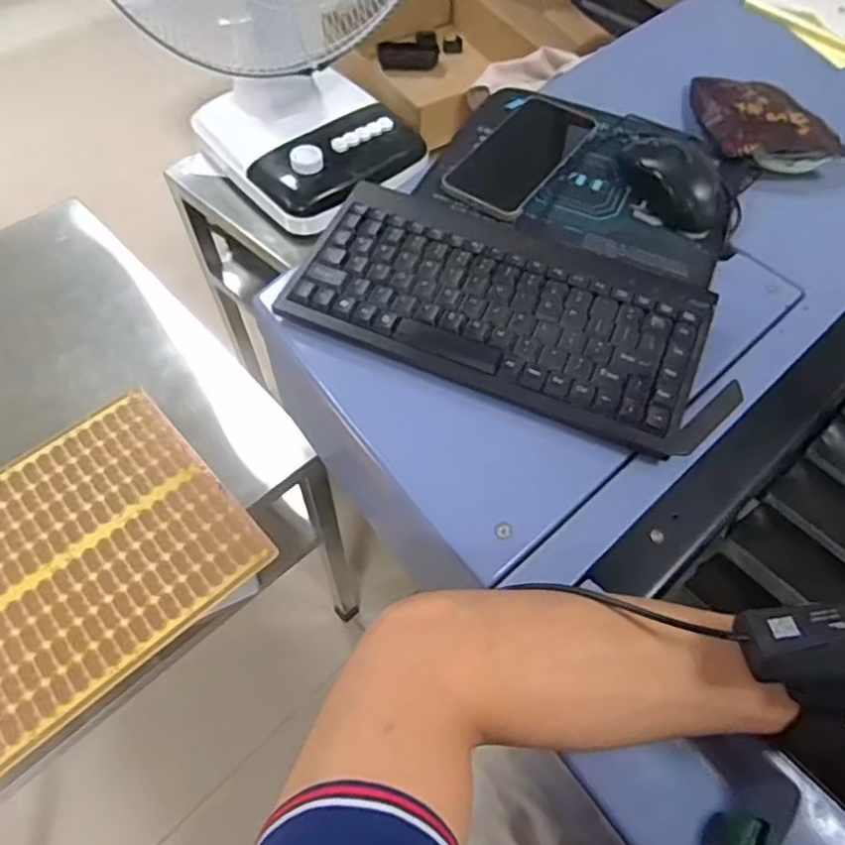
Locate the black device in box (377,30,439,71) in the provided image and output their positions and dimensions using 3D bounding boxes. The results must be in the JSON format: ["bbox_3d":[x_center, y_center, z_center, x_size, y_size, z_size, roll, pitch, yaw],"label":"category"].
[{"bbox_3d":[-0.026,-0.669,1.164,0.106,0.028,0.091,-6,59,-5],"label":"black device in box"}]

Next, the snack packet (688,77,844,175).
[{"bbox_3d":[0.341,-0.305,0.642,0.123,0.029,0.149,3,58,0],"label":"snack packet"}]

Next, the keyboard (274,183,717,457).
[{"bbox_3d":[0.056,-0.091,0.483,0.293,0.022,0.162,21,60,11],"label":"keyboard"}]

